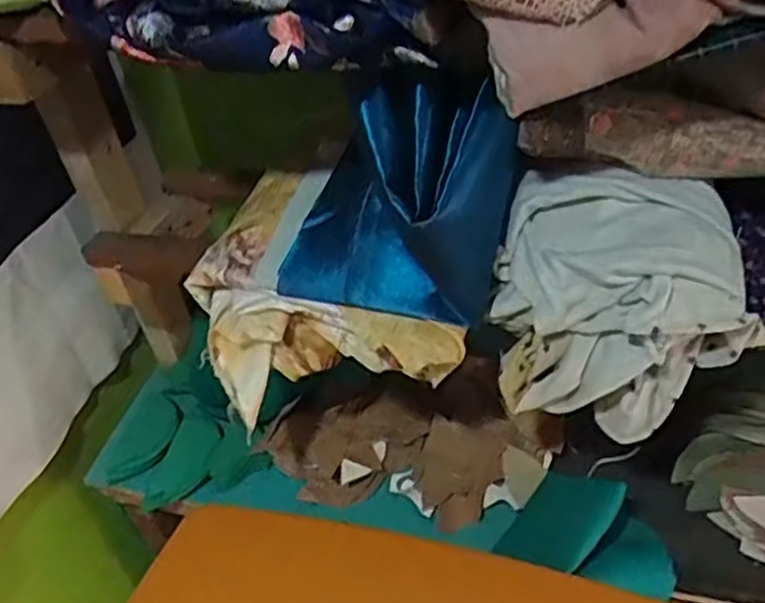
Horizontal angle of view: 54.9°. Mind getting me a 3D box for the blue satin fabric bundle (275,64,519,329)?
[{"bbox_3d":[0.006,-0.089,0.592,0.171,0.170,0.147,13,44,24],"label":"blue satin fabric bundle"}]

